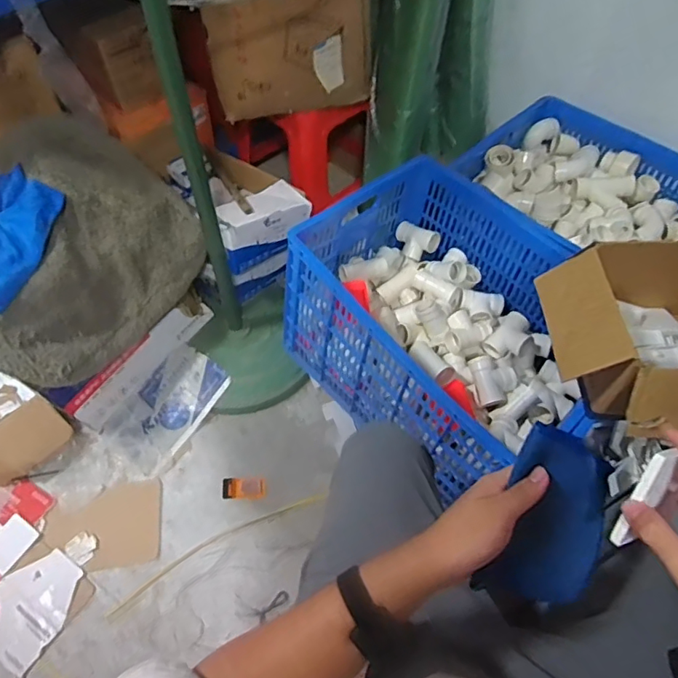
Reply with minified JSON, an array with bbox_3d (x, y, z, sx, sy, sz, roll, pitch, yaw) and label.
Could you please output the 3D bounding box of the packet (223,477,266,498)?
[{"bbox_3d":[-0.224,0.353,1.259,0.101,0.007,0.050,-1,55,-2],"label":"packet"}]

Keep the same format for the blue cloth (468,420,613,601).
[{"bbox_3d":[0.193,0.158,0.466,0.123,0.024,0.146,19,96,-23],"label":"blue cloth"}]

